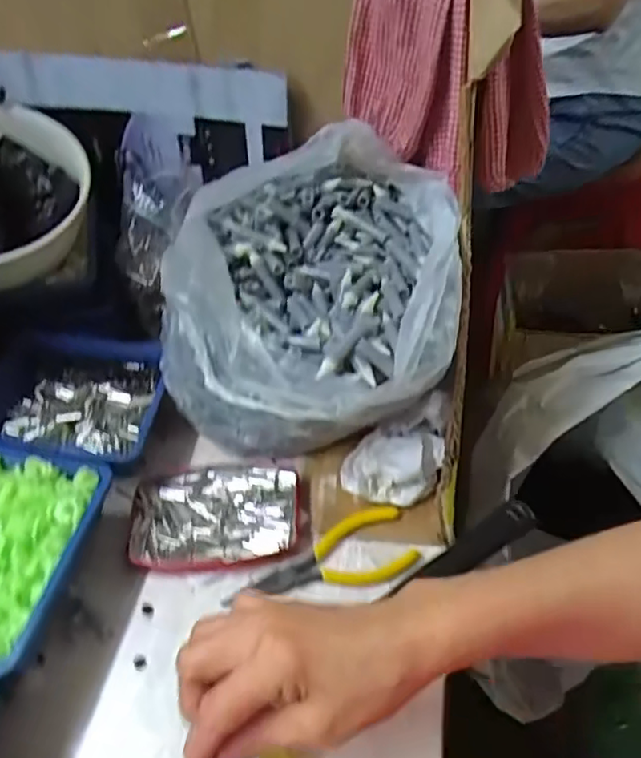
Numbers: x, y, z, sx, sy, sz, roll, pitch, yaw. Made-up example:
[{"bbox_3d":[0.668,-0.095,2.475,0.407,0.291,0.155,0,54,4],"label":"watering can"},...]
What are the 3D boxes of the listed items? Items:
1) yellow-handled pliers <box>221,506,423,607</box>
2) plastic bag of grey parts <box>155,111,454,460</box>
[{"bbox_3d":[0.004,0.120,0.408,0.115,0.011,0.047,-16,44,-10],"label":"yellow-handled pliers"},{"bbox_3d":[-0.009,-0.052,0.476,0.219,0.168,0.221,1,44,8],"label":"plastic bag of grey parts"}]

